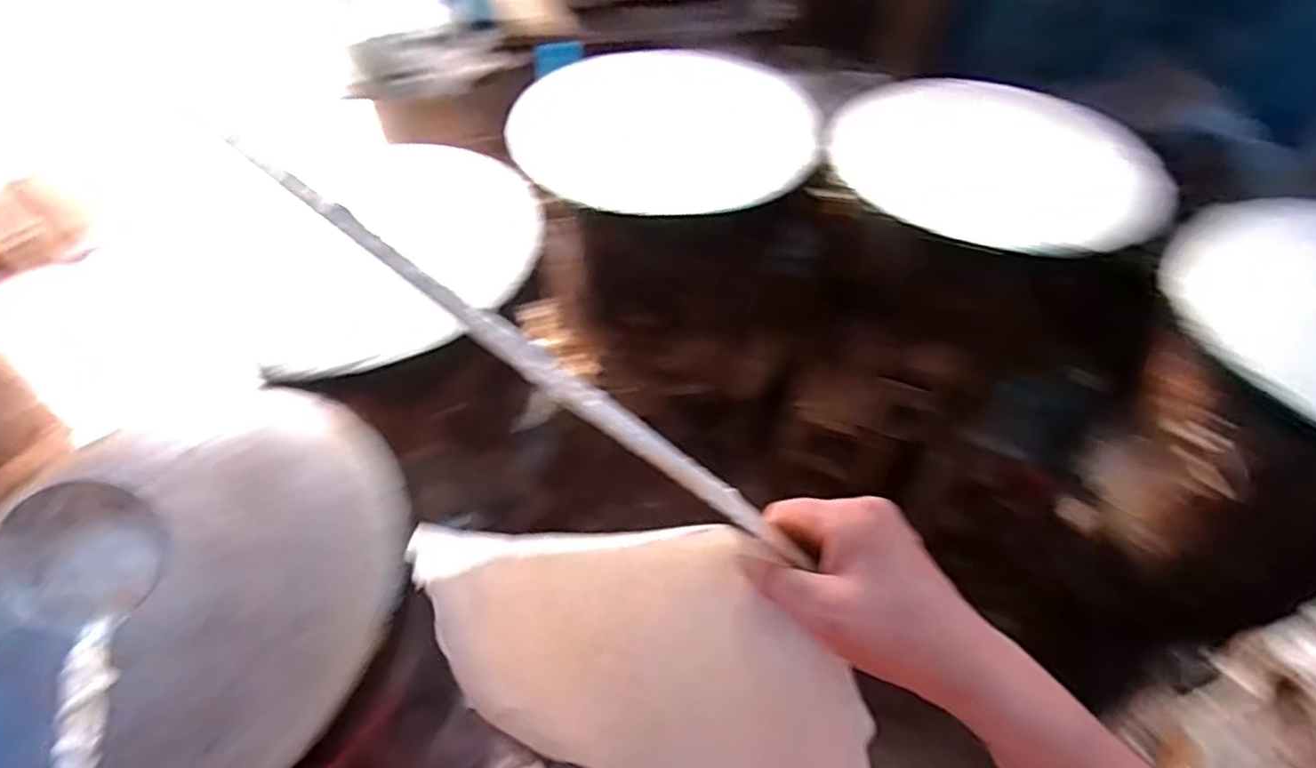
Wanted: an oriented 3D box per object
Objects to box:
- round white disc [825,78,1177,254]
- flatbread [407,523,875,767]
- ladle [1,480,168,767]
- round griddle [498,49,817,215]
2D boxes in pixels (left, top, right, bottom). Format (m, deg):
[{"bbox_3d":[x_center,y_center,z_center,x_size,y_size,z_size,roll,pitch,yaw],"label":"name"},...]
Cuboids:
[{"bbox_3d":[0.413,-0.290,0.847,0.372,0.015,0.309,11,55,10],"label":"round white disc"},{"bbox_3d":[-0.017,0.193,0.418,0.288,0.230,0.128,34,62,24],"label":"flatbread"},{"bbox_3d":[-0.278,0.177,0.317,0.079,0.051,0.336,-27,45,-17],"label":"ladle"},{"bbox_3d":[0.004,-0.356,0.914,0.388,0.025,0.376,-1,54,1],"label":"round griddle"}]

